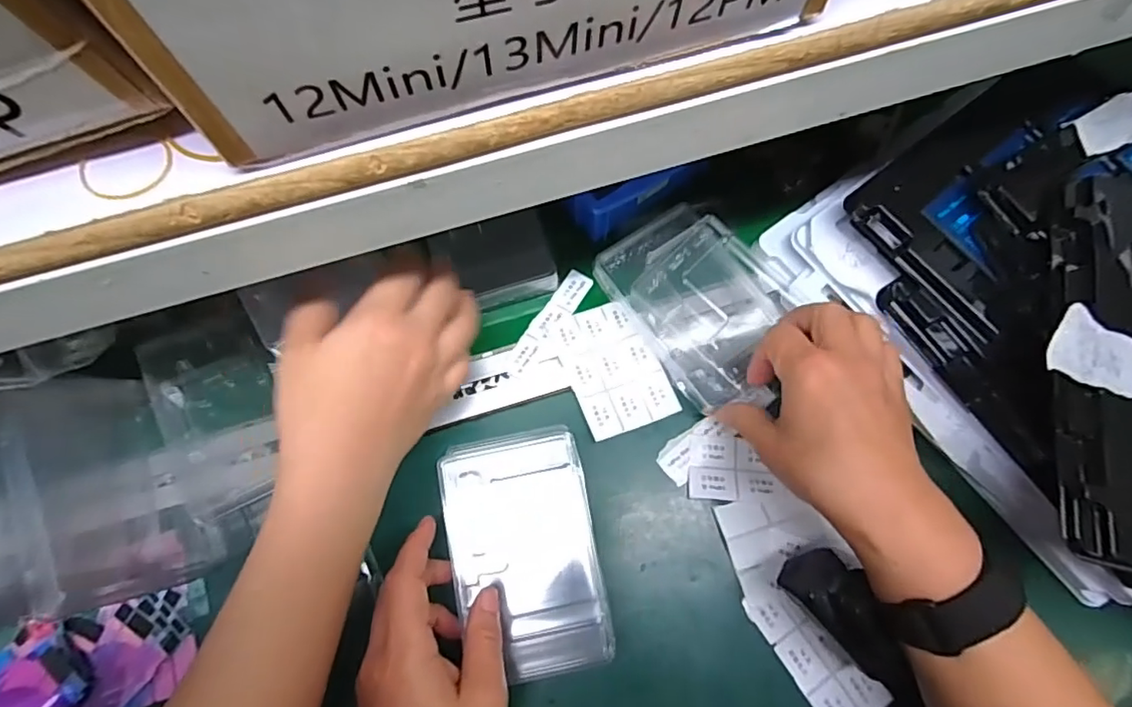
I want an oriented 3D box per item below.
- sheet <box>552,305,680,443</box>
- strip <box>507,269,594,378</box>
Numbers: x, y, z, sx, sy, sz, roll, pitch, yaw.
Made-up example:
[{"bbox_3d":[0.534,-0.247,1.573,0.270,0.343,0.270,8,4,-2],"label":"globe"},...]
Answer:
[{"bbox_3d":[0.033,0.009,0.410,0.065,0.004,0.094,-20,70,-11],"label":"sheet"},{"bbox_3d":[-0.011,-0.023,0.426,0.021,0.005,0.092,31,74,10],"label":"strip"}]

